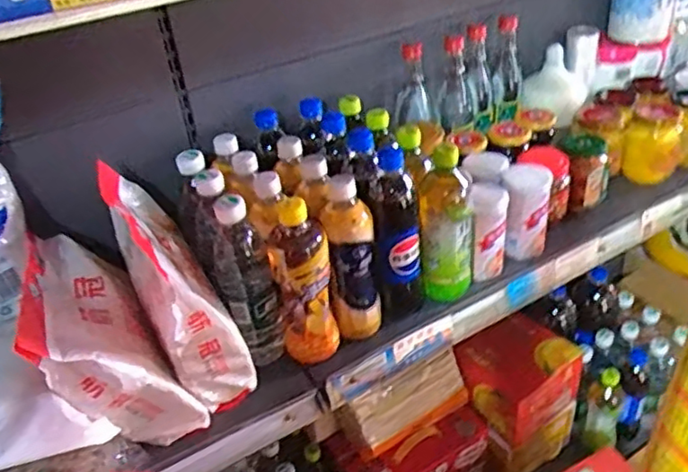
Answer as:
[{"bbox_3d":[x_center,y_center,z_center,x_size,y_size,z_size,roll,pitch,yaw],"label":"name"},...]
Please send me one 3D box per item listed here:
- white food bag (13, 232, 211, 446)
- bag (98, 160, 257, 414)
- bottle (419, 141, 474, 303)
[{"bbox_3d":[-0.256,0.102,0.679,0.075,0.233,0.222,-44,38,7],"label":"white food bag"},{"bbox_3d":[-0.194,0.055,0.697,0.079,0.239,0.226,-23,39,-21],"label":"bag"},{"bbox_3d":[0.126,-0.016,0.751,0.062,0.195,0.063,0,36,8],"label":"bottle"}]

